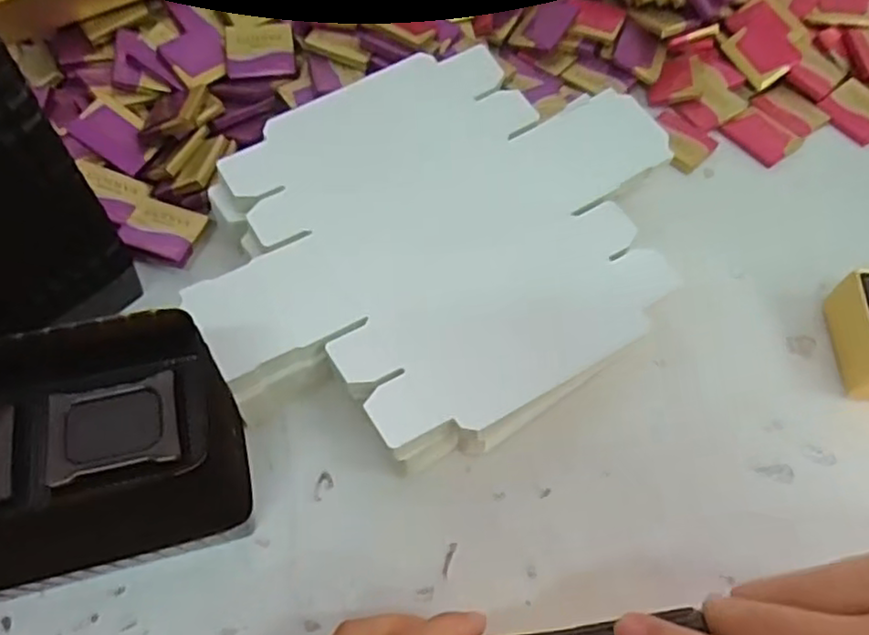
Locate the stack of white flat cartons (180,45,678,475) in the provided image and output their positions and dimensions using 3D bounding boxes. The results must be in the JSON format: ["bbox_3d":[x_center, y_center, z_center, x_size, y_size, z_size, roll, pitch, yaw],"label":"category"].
[{"bbox_3d":[0.006,-0.039,0.328,0.239,0.043,0.189,-30,64,-20],"label":"stack of white flat cartons"}]

